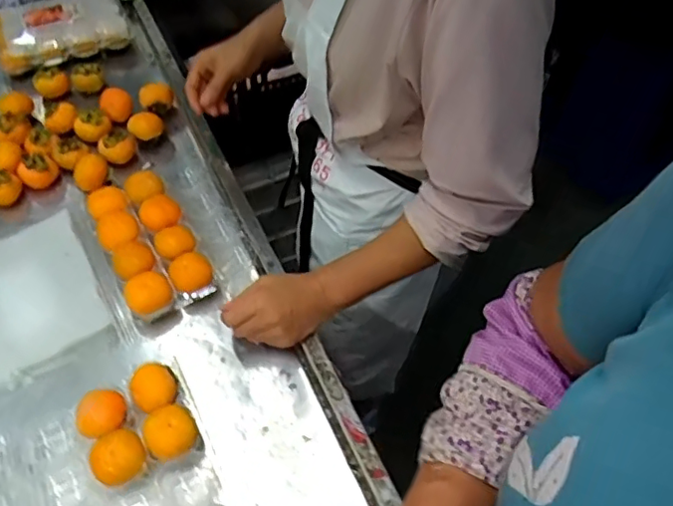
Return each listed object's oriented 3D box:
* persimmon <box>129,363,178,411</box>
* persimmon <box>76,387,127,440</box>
[{"bbox_3d":[-0.187,0.142,0.595,0.046,0.032,0.045,0,53,-1],"label":"persimmon"},{"bbox_3d":[-0.235,0.165,0.581,0.047,0.034,0.048,0,53,-1],"label":"persimmon"}]

